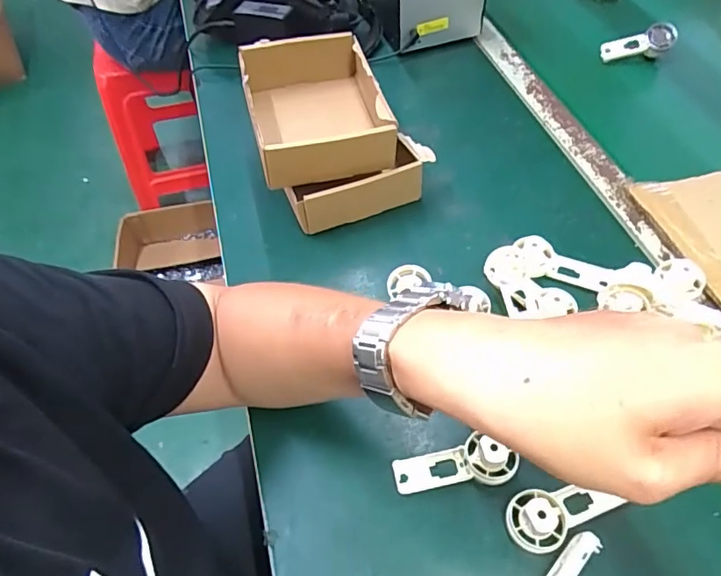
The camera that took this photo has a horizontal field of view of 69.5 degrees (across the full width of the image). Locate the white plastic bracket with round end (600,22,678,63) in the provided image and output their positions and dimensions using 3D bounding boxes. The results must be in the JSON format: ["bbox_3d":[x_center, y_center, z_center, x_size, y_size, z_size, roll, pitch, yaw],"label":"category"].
[{"bbox_3d":[0.382,-0.335,0.717,0.095,0.030,0.029,-10,52,13],"label":"white plastic bracket with round end"}]

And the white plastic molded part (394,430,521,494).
[{"bbox_3d":[0.069,0.130,0.388,0.088,0.027,0.033,-6,53,1],"label":"white plastic molded part"}]

